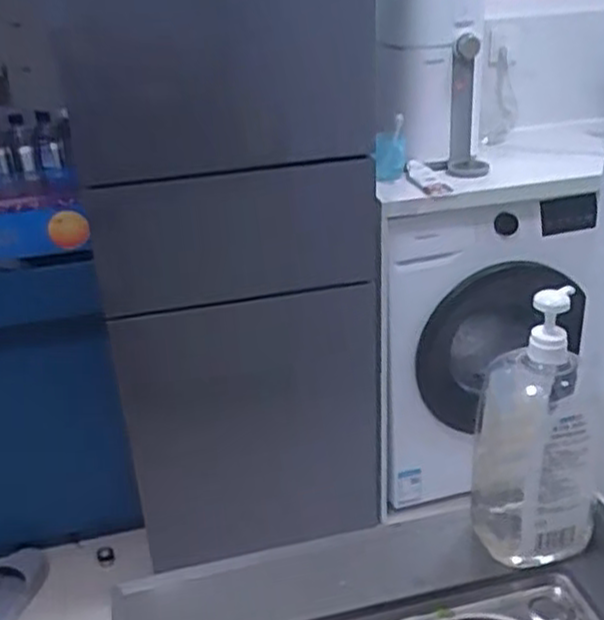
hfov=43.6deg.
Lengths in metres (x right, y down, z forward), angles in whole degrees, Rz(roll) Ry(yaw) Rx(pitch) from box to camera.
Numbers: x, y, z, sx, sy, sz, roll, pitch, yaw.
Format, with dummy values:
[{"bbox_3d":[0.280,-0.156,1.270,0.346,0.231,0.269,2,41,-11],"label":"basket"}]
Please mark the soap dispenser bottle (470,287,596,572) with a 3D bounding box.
[{"bbox_3d":[0.240,0.123,0.766,0.116,0.293,0.103,1,27,9],"label":"soap dispenser bottle"}]

